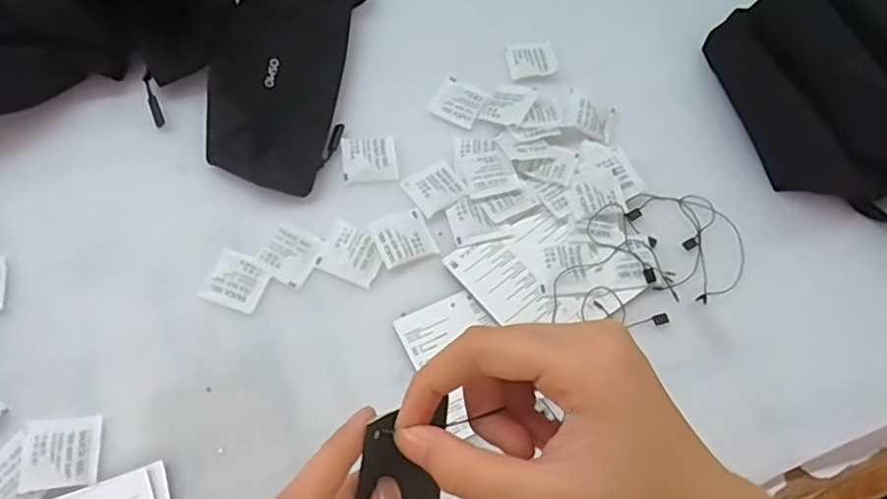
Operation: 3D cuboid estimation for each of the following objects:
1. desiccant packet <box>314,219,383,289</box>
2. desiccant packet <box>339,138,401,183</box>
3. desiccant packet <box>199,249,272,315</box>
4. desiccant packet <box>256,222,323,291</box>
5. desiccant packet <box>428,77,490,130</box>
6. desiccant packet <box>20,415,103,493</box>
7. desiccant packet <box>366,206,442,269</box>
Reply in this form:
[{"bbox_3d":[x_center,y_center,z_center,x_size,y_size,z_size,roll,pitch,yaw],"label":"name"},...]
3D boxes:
[{"bbox_3d":[-0.064,0.002,0.439,0.043,0.004,0.037,26,66,8],"label":"desiccant packet"},{"bbox_3d":[-0.057,-0.070,0.476,0.041,0.004,0.038,-7,66,-7],"label":"desiccant packet"},{"bbox_3d":[-0.142,0.021,0.425,0.040,0.004,0.038,20,66,6],"label":"desiccant packet"},{"bbox_3d":[-0.109,0.003,0.434,0.037,0.004,0.040,22,66,6],"label":"desiccant packet"},{"bbox_3d":[0.013,-0.121,0.504,0.039,0.004,0.041,28,67,9],"label":"desiccant packet"},{"bbox_3d":[-0.226,0.120,0.367,0.040,0.009,0.039,-5,66,-6],"label":"desiccant packet"},{"bbox_3d":[-0.029,-0.009,0.447,0.040,0.004,0.039,-21,68,-12],"label":"desiccant packet"}]

